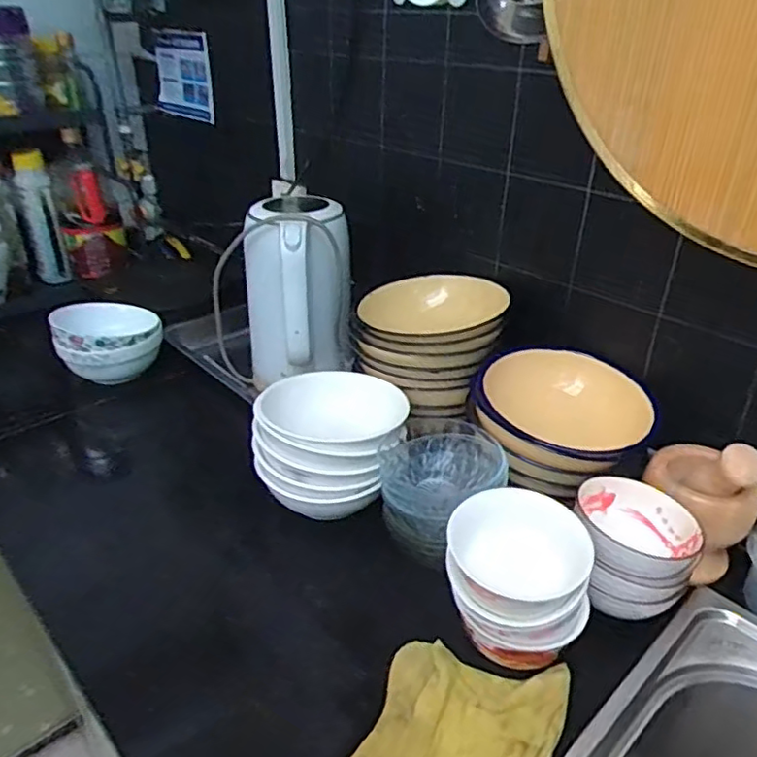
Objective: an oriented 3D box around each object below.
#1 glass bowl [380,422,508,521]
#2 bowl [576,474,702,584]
[{"bbox_3d":[0.063,0.092,0.629,0.117,0.059,0.127,1,30,0],"label":"glass bowl"},{"bbox_3d":[0.235,0.137,0.572,0.106,0.054,0.107,1,30,0],"label":"bowl"}]

